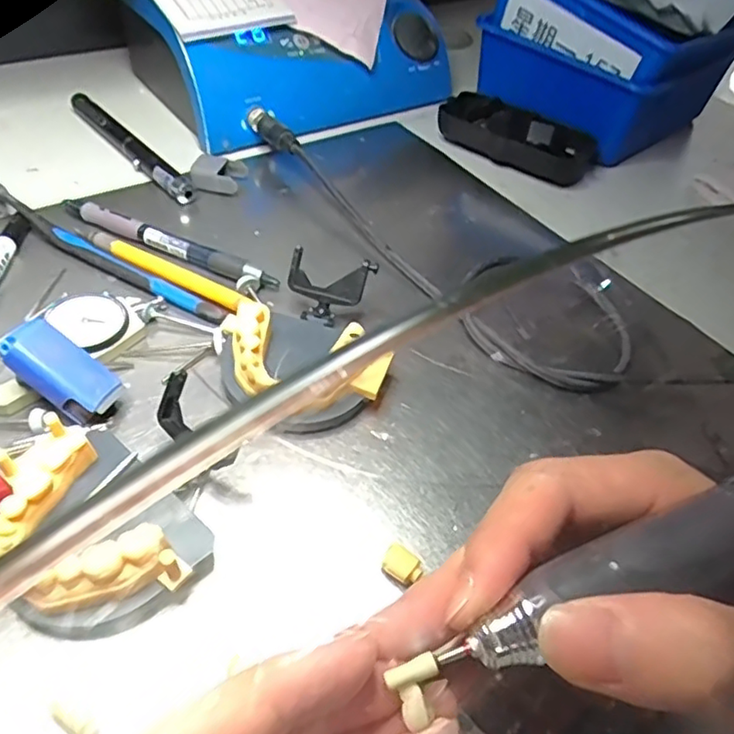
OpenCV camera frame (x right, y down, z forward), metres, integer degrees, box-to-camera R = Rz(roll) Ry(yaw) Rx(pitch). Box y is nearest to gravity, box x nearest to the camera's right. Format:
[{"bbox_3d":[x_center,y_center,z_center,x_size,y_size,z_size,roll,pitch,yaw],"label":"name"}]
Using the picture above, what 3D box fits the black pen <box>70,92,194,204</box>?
[{"bbox_3d":[-0.160,-0.149,0.407,0.017,0.010,0.148,-31,57,-29],"label":"black pen"}]

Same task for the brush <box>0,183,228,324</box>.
[{"bbox_3d":[-0.151,-0.065,0.326,0.180,0.019,0.014,25,50,17],"label":"brush"}]

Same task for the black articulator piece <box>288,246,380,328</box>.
[{"bbox_3d":[-0.018,-0.036,0.305,0.043,0.027,0.033,5,47,0],"label":"black articulator piece"}]

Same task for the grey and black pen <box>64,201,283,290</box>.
[{"bbox_3d":[-0.112,-0.071,0.338,0.136,0.007,0.014,22,49,15],"label":"grey and black pen"}]

